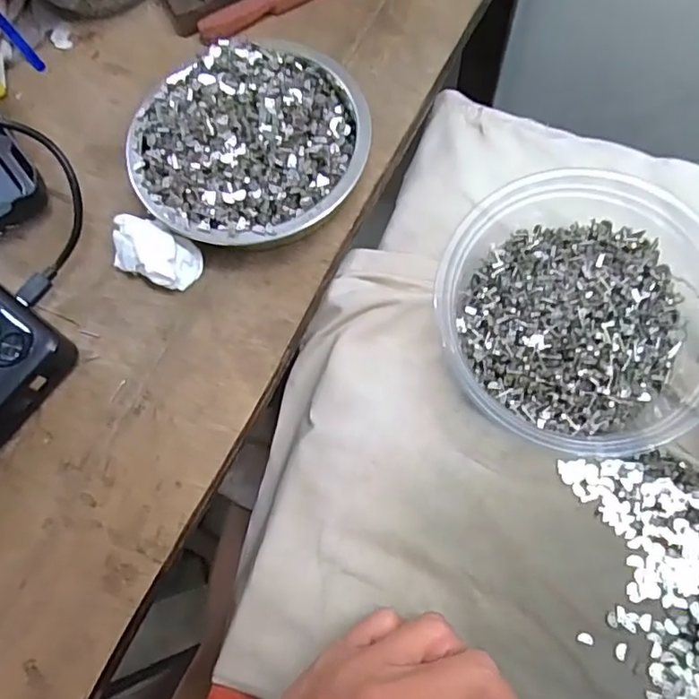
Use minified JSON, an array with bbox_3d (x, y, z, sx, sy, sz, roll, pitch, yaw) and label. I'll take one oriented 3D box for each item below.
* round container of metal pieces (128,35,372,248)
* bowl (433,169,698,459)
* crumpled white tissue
[{"bbox_3d":[-0.051,-0.105,0.306,0.117,0.030,0.117,0,73,1],"label":"round container of metal pieces"},{"bbox_3d":[0.120,-0.024,0.287,0.141,0.048,0.150,0,73,1],"label":"bowl"},{"bbox_3d":[-0.099,-0.048,0.294,0.043,0.021,0.026,24,75,8],"label":"crumpled white tissue"}]

